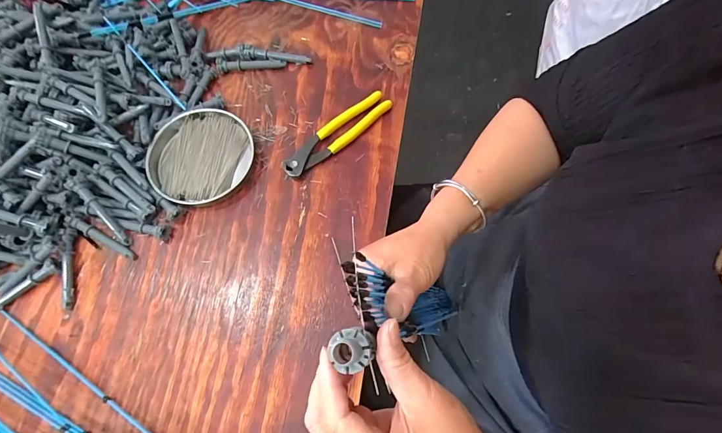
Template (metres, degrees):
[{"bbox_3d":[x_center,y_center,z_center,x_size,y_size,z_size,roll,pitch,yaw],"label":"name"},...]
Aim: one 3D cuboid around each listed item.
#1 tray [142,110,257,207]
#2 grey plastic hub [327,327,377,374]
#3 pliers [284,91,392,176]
[{"bbox_3d":[-0.209,-0.078,0.482,0.126,0.013,0.131,-1,70,2],"label":"tray"},{"bbox_3d":[-0.004,0.076,0.218,0.026,0.018,0.023,-29,74,-11],"label":"grey plastic hub"},{"bbox_3d":[-0.029,-0.107,0.493,0.165,0.018,0.035,-37,73,-10],"label":"pliers"}]

